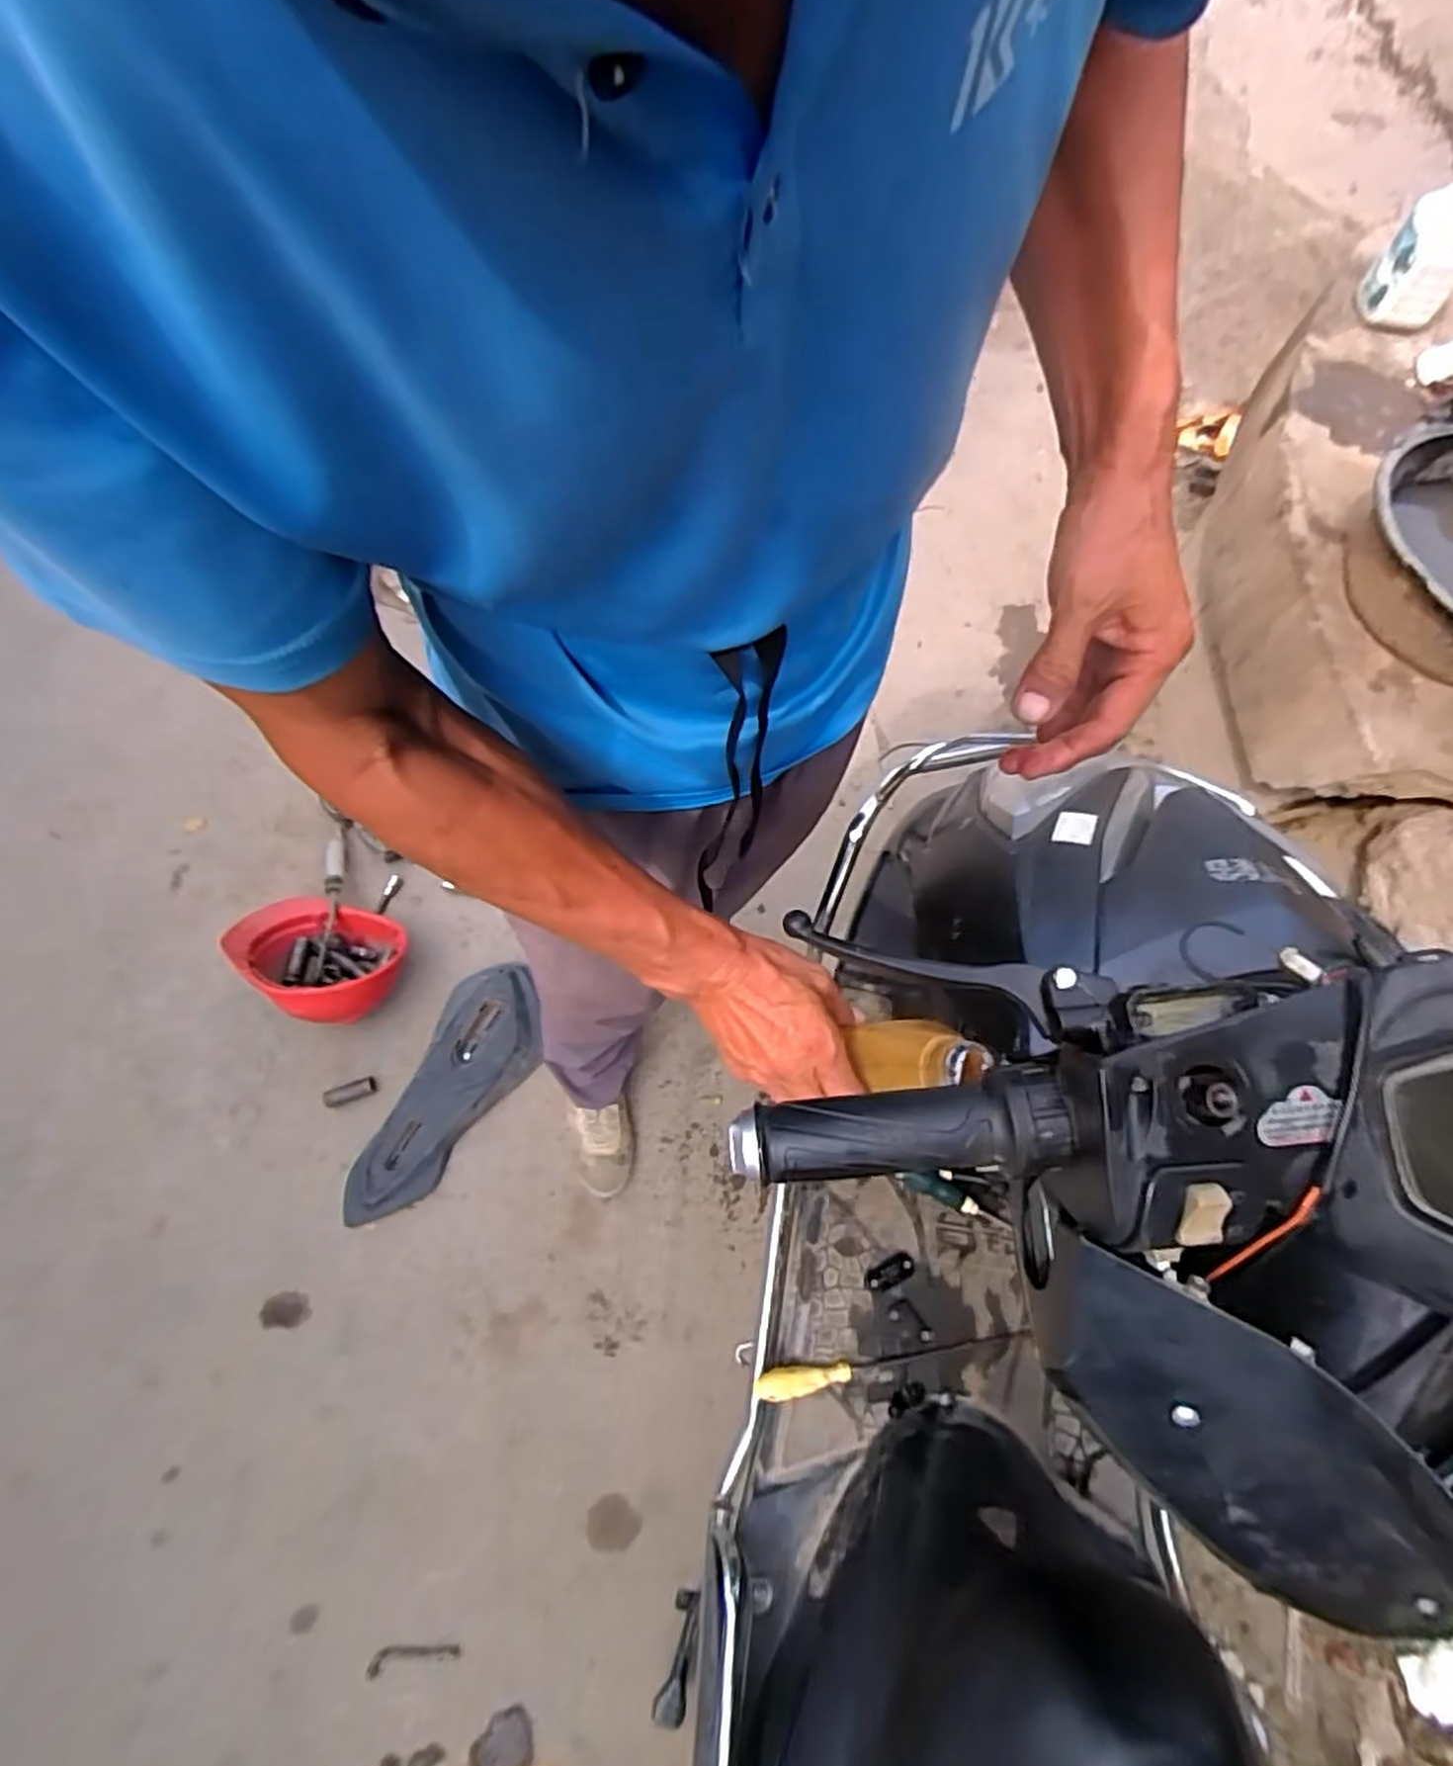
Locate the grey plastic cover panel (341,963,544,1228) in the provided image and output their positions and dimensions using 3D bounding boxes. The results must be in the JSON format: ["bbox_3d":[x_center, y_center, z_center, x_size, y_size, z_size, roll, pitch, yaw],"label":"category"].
[{"bbox_3d":[-0.437,0.339,1.217,0.188,0.042,0.452,24,68,5],"label":"grey plastic cover panel"}]

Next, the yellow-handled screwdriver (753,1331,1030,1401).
[{"bbox_3d":[0.188,0.532,0.835,0.314,0.032,0.028,-6,69,-7],"label":"yellow-handled screwdriver"}]

